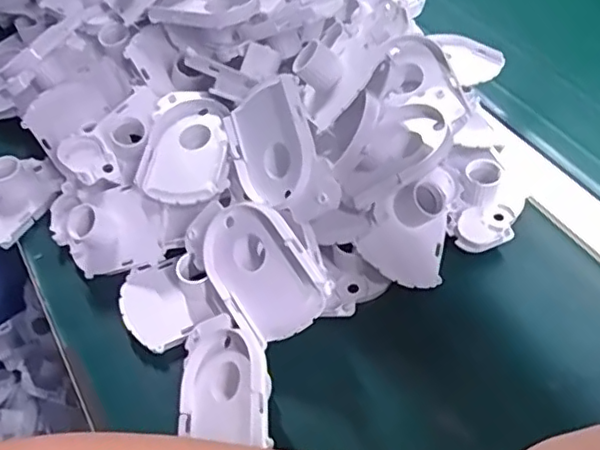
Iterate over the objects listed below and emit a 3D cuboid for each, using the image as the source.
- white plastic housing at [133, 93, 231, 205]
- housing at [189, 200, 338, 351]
[{"bbox_3d":[-0.082,-0.062,0.451,0.066,0.025,0.096,1,53,6],"label":"white plastic housing"},{"bbox_3d":[-0.024,0.022,0.392,0.101,0.065,0.030,42,22,22],"label":"housing"}]

